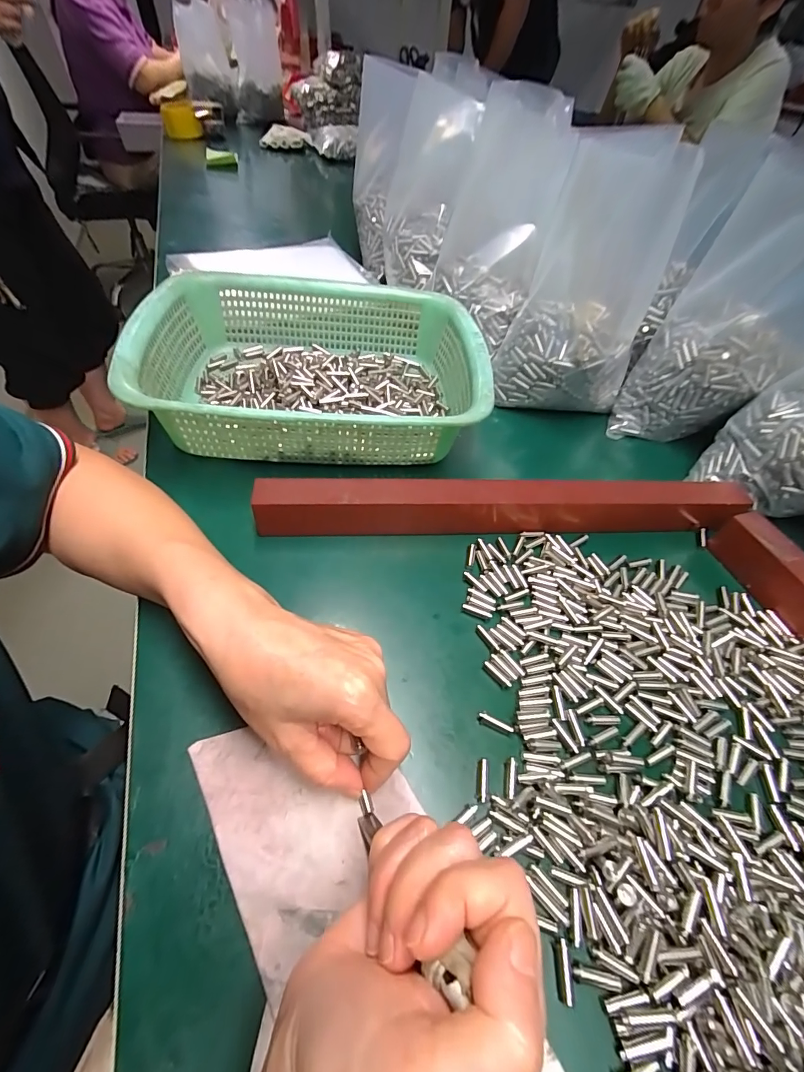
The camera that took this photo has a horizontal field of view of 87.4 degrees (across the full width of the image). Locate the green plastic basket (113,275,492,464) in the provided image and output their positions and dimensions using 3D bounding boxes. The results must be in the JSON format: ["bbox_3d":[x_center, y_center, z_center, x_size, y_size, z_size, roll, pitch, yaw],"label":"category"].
[{"bbox_3d":[-0.074,-0.158,0.395,0.287,0.077,0.218,-1,50,-5],"label":"green plastic basket"}]

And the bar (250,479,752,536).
[{"bbox_3d":[0.082,-0.023,0.337,0.380,0.042,0.028,0,50,-5],"label":"bar"}]

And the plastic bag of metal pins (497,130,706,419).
[{"bbox_3d":[0.177,-0.234,0.404,0.121,0.207,0.107,22,52,13],"label":"plastic bag of metal pins"}]

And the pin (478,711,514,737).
[{"bbox_3d":[0.056,0.112,0.251,0.021,0.006,0.005,22,52,14],"label":"pin"}]

